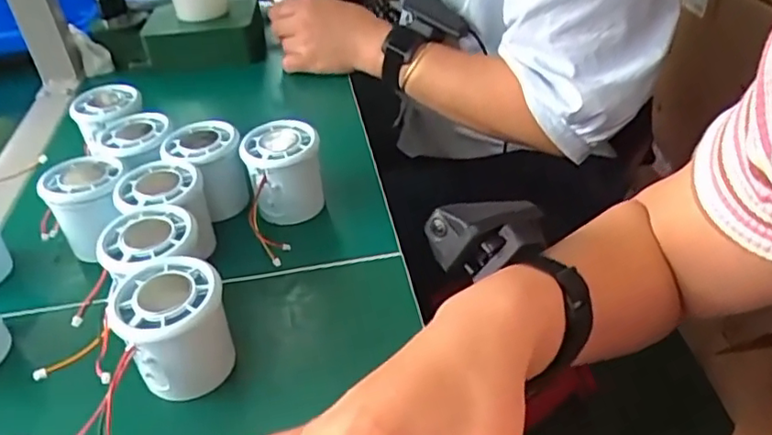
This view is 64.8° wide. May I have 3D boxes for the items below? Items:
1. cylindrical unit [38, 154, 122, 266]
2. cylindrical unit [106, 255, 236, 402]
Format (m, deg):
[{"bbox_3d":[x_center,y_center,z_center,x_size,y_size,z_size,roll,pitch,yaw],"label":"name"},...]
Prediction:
[{"bbox_3d":[-0.208,-0.009,0.430,0.050,0.055,0.047,-3,38,3],"label":"cylindrical unit"},{"bbox_3d":[-0.116,0.060,0.337,0.054,0.064,0.058,-3,38,3],"label":"cylindrical unit"}]

